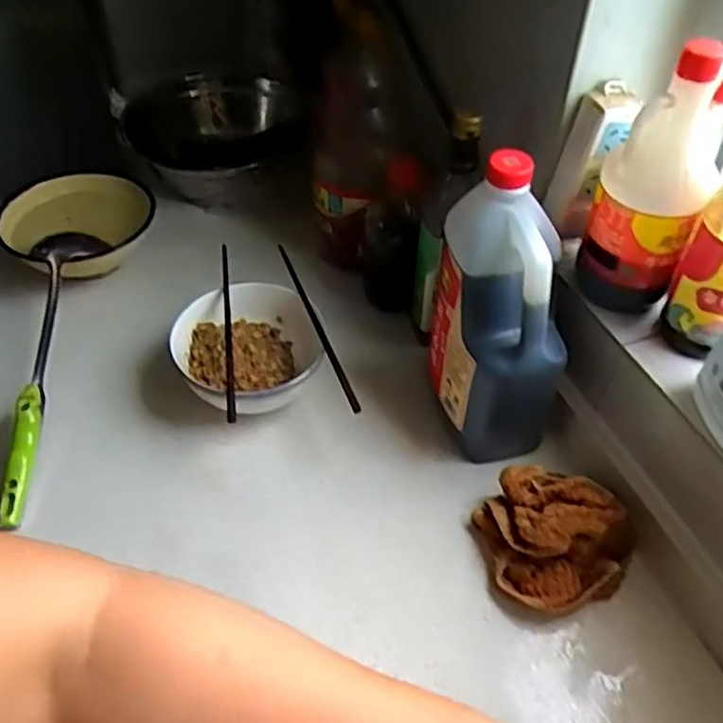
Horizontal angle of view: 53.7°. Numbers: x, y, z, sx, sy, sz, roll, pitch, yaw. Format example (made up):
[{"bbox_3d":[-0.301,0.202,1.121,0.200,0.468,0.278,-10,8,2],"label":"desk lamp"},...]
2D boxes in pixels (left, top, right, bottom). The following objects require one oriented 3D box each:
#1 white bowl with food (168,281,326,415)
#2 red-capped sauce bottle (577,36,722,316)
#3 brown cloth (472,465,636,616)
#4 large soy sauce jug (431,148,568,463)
[{"bbox_3d":[-0.114,-0.005,0.729,0.142,0.072,0.155,1,47,-1],"label":"white bowl with food"},{"bbox_3d":[0.232,-0.133,0.573,0.080,0.207,0.063,20,50,16],"label":"red-capped sauce bottle"},{"bbox_3d":[0.161,0.146,0.599,0.132,0.075,0.119,20,50,16],"label":"brown cloth"},{"bbox_3d":[0.123,-0.033,0.643,0.107,0.257,0.129,1,47,-1],"label":"large soy sauce jug"}]

